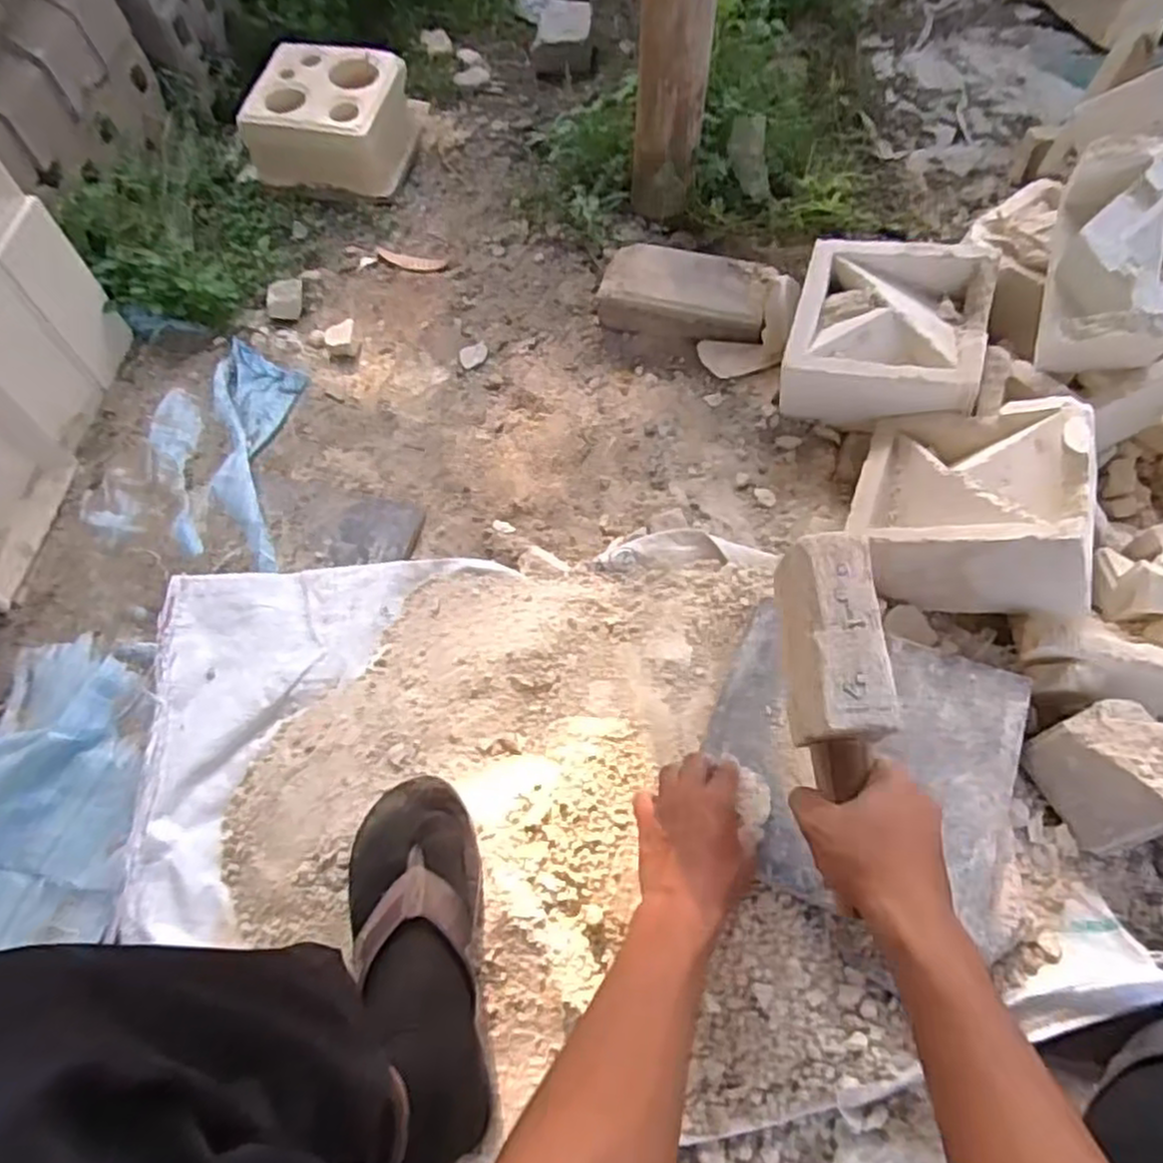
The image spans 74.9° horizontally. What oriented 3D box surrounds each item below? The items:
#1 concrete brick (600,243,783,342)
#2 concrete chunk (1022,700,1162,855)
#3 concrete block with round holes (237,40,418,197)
[{"bbox_3d":[0.129,-0.359,0.960,0.209,0.059,0.104,14,64,11],"label":"concrete brick"},{"bbox_3d":[0.454,0.159,0.636,0.106,0.081,0.104,-22,63,-8],"label":"concrete chunk"},{"bbox_3d":[-0.397,-0.739,1.213,0.239,0.099,0.238,10,63,9],"label":"concrete block with round holes"}]

